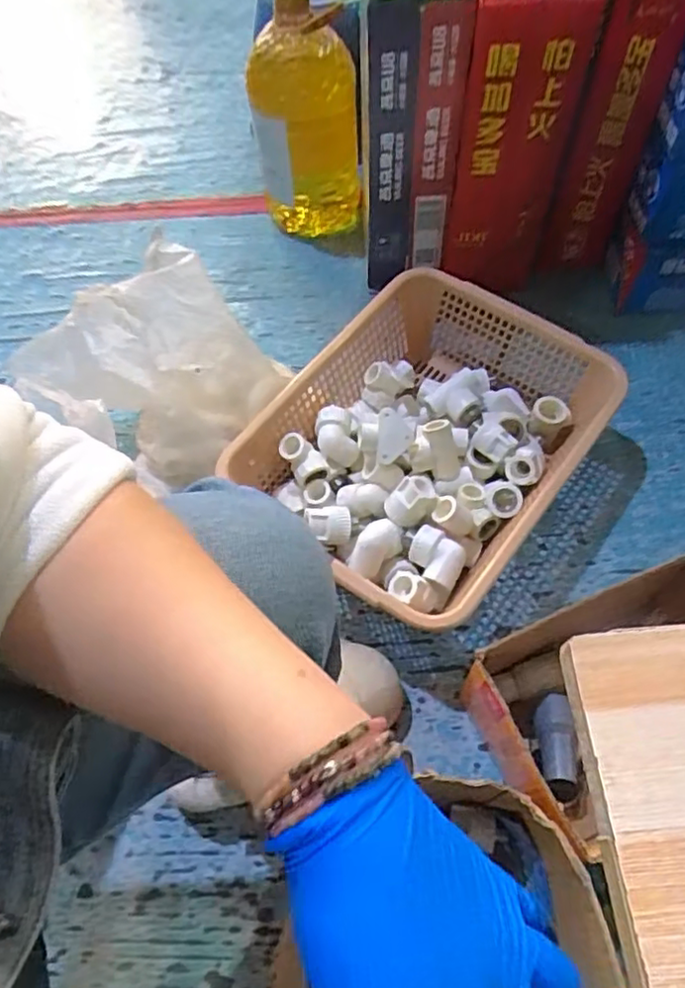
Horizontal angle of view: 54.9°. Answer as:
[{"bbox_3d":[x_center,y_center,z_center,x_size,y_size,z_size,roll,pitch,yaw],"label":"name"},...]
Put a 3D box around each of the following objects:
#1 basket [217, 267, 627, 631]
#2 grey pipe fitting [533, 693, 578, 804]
[{"bbox_3d":[0.103,-0.057,0.828,0.334,0.124,0.430,35,68,19],"label":"basket"},{"bbox_3d":[0.214,0.252,0.660,0.034,0.033,0.098,-1,61,2],"label":"grey pipe fitting"}]

